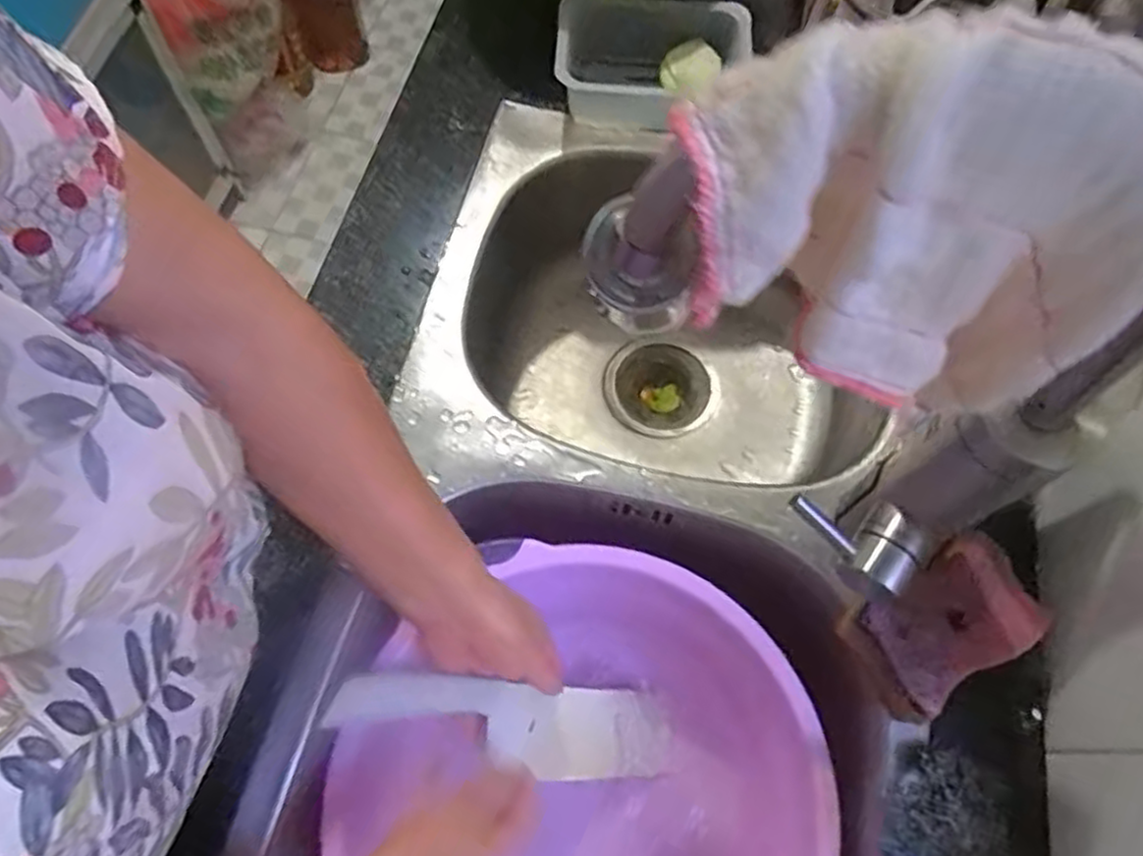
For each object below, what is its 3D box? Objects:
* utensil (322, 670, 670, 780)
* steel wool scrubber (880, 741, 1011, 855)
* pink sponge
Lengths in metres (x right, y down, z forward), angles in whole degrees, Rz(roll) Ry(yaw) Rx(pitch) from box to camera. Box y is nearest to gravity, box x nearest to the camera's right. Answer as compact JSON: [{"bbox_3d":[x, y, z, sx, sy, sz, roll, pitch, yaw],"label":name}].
[{"bbox_3d":[-0.038,0.213,0.529,0.268,0.011,0.065,21,62,-25],"label":"utensil"},{"bbox_3d":[0.225,0.227,0.434,0.076,0.025,0.067,8,65,2],"label":"steel wool scrubber"},{"bbox_3d":[0.238,0.124,0.461,0.106,0.041,0.074,-28,69,-14],"label":"pink sponge"}]

